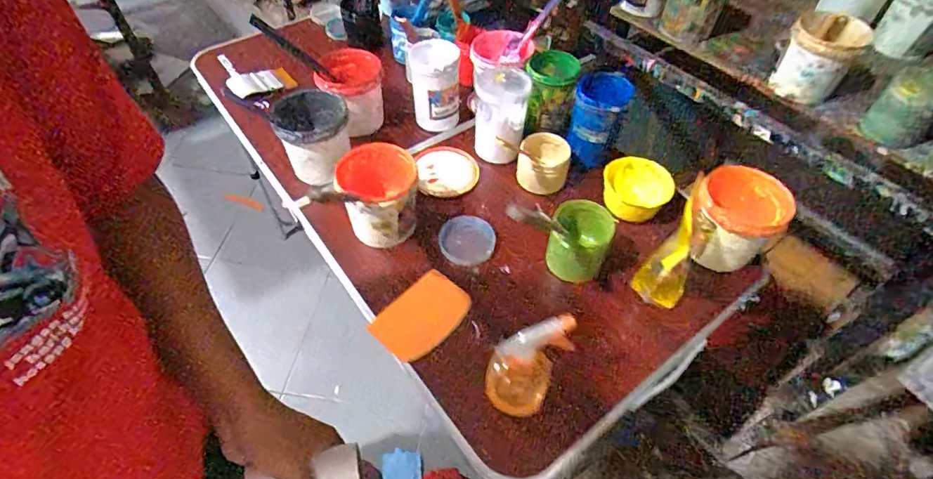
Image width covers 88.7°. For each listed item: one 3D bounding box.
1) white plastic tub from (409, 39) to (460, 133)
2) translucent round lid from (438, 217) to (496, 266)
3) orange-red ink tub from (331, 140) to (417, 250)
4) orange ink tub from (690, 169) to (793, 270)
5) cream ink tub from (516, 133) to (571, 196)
[{"bbox_3d":[-0.060,-0.301,0.940,0.097,0.141,0.104,-2,52,-3],"label":"white plastic tub"},{"bbox_3d":[0.000,-0.001,0.800,0.091,0.012,0.097,0,52,-1],"label":"translucent round lid"},{"bbox_3d":[-0.137,-0.070,0.787,0.118,0.124,0.136,-10,53,-9],"label":"orange-red ink tub"},{"bbox_3d":[0.411,-0.020,0.751,0.119,0.141,0.112,0,52,-1],"label":"orange ink tub"},{"bbox_3d":[0.138,-0.143,0.863,0.098,0.068,0.102,0,52,-1],"label":"cream ink tub"}]

